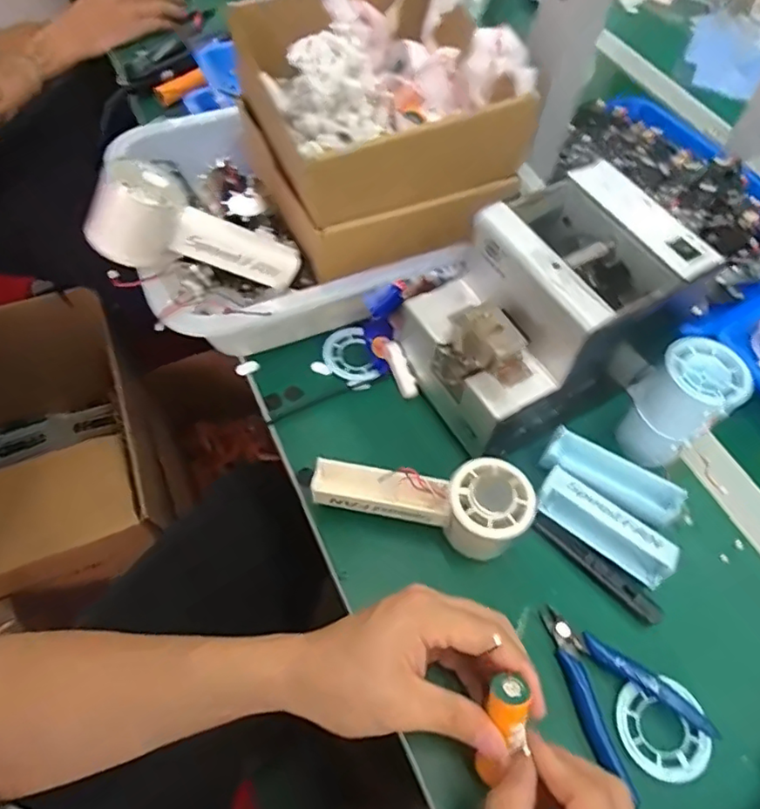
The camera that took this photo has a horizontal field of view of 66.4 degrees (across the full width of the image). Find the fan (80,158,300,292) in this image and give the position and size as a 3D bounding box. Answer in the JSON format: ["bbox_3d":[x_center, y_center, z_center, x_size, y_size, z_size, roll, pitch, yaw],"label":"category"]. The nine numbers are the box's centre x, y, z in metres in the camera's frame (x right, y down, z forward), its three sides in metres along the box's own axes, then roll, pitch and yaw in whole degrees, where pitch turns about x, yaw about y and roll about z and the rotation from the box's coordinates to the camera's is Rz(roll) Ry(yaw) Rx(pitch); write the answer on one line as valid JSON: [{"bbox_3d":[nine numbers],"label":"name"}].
[{"bbox_3d":[-0.141,-0.133,0.457,0.153,0.065,0.056,14,53,-27],"label":"fan"}]

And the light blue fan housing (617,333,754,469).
[{"bbox_3d":[0.226,0.002,0.443,0.054,0.097,0.056,-32,65,-21],"label":"light blue fan housing"}]

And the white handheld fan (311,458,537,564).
[{"bbox_3d":[0.029,0.064,0.421,0.146,0.057,0.053,16,58,7],"label":"white handheld fan"}]

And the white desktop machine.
[{"bbox_3d":[0.124,-0.070,0.453,0.171,0.147,0.130,-24,62,-17],"label":"white desktop machine"}]

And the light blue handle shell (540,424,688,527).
[{"bbox_3d":[0.178,0.057,0.450,0.104,0.032,0.027,25,60,12],"label":"light blue handle shell"}]

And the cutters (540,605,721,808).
[{"bbox_3d":[0.149,0.183,0.377,0.065,0.014,0.111,-31,64,-20],"label":"cutters"}]

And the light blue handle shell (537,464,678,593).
[{"bbox_3d":[0.165,0.090,0.428,0.103,0.025,0.034,35,62,17],"label":"light blue handle shell"}]

